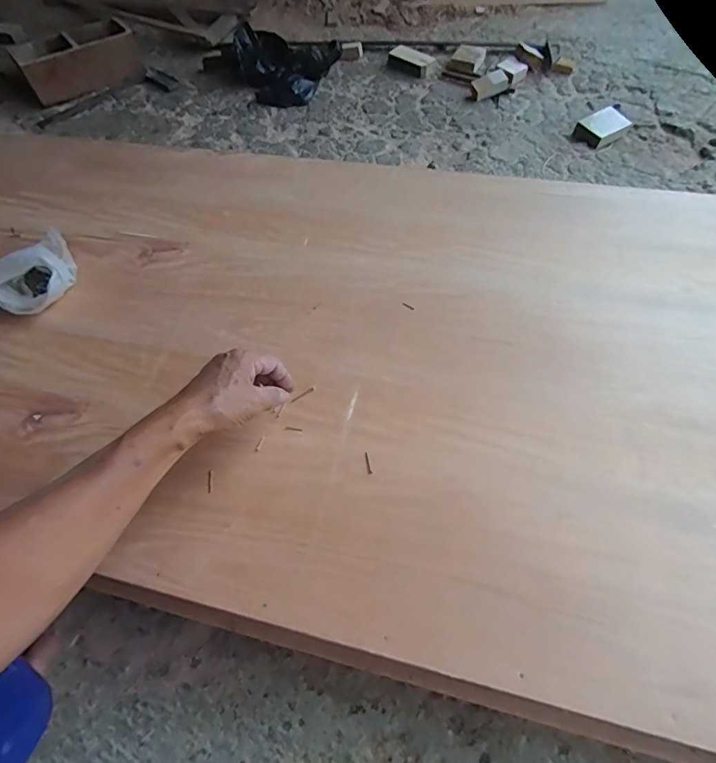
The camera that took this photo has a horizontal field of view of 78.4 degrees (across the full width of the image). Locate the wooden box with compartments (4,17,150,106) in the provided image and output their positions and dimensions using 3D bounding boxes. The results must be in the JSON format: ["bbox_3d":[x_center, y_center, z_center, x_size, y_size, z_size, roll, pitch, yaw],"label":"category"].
[{"bbox_3d":[-0.757,-0.884,1.207,0.299,0.105,0.157,-26,61,-11],"label":"wooden box with compartments"}]

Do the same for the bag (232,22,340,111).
[{"bbox_3d":[-0.215,-0.841,1.160,0.276,0.081,0.212,20,63,15],"label":"bag"}]

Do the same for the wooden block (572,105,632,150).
[{"bbox_3d":[0.547,-0.569,0.982,0.104,0.031,0.080,-29,62,-13],"label":"wooden block"}]

